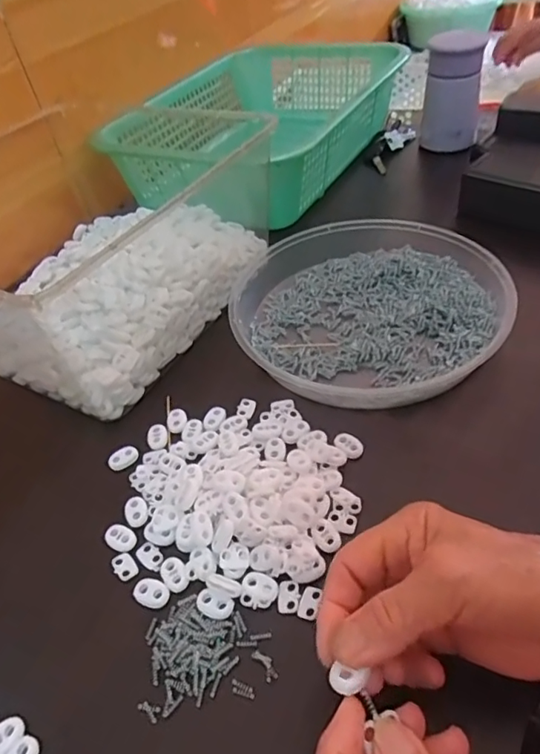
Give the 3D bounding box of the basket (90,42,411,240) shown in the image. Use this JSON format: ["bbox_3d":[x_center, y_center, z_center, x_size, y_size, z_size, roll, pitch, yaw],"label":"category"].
[{"bbox_3d":[-0.021,-0.345,0.691,0.314,0.111,0.389,20,52,27],"label":"basket"}]

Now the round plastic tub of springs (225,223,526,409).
[{"bbox_3d":[0.084,-0.064,0.460,0.226,0.033,0.228,-8,45,0],"label":"round plastic tub of springs"}]

